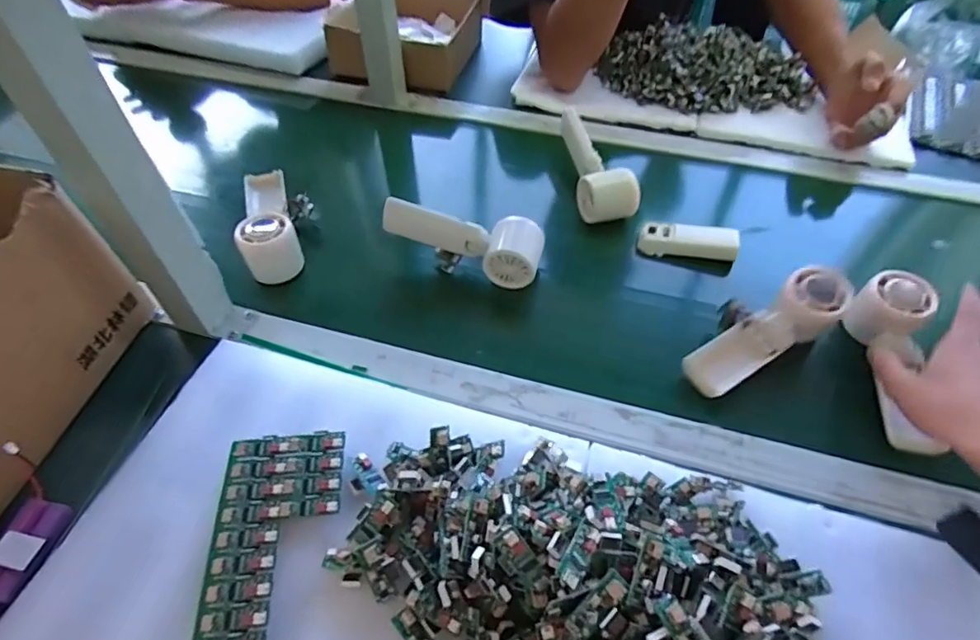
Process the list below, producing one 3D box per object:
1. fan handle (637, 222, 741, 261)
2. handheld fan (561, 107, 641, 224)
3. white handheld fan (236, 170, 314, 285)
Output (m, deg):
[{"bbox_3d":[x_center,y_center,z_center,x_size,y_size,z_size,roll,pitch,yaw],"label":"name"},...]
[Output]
[{"bbox_3d":[0.220,-0.087,0.584,0.100,0.030,0.035,13,52,9],"label":"fan handle"},{"bbox_3d":[0.121,-0.189,0.627,0.055,0.047,0.157,-12,63,-11],"label":"handheld fan"},{"bbox_3d":[-0.236,-0.117,0.584,0.068,0.052,0.153,-13,50,-12],"label":"white handheld fan"}]

